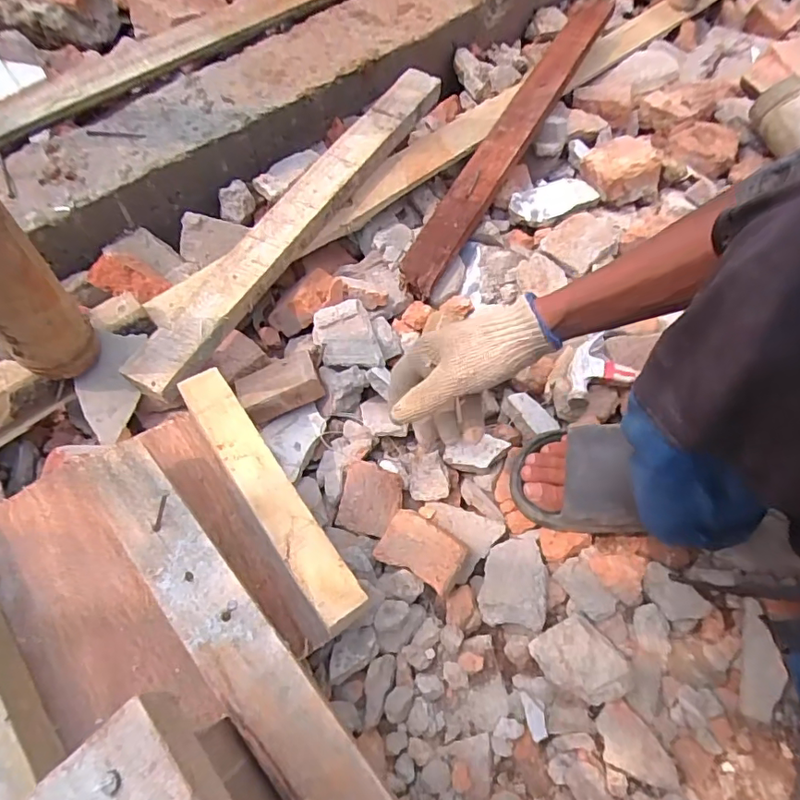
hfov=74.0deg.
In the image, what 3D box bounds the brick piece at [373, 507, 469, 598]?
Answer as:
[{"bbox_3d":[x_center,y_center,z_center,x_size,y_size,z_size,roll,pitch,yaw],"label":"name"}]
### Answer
[{"bbox_3d":[0.023,0.153,0.546,0.083,0.028,0.056,27,65,11],"label":"brick piece"}]

